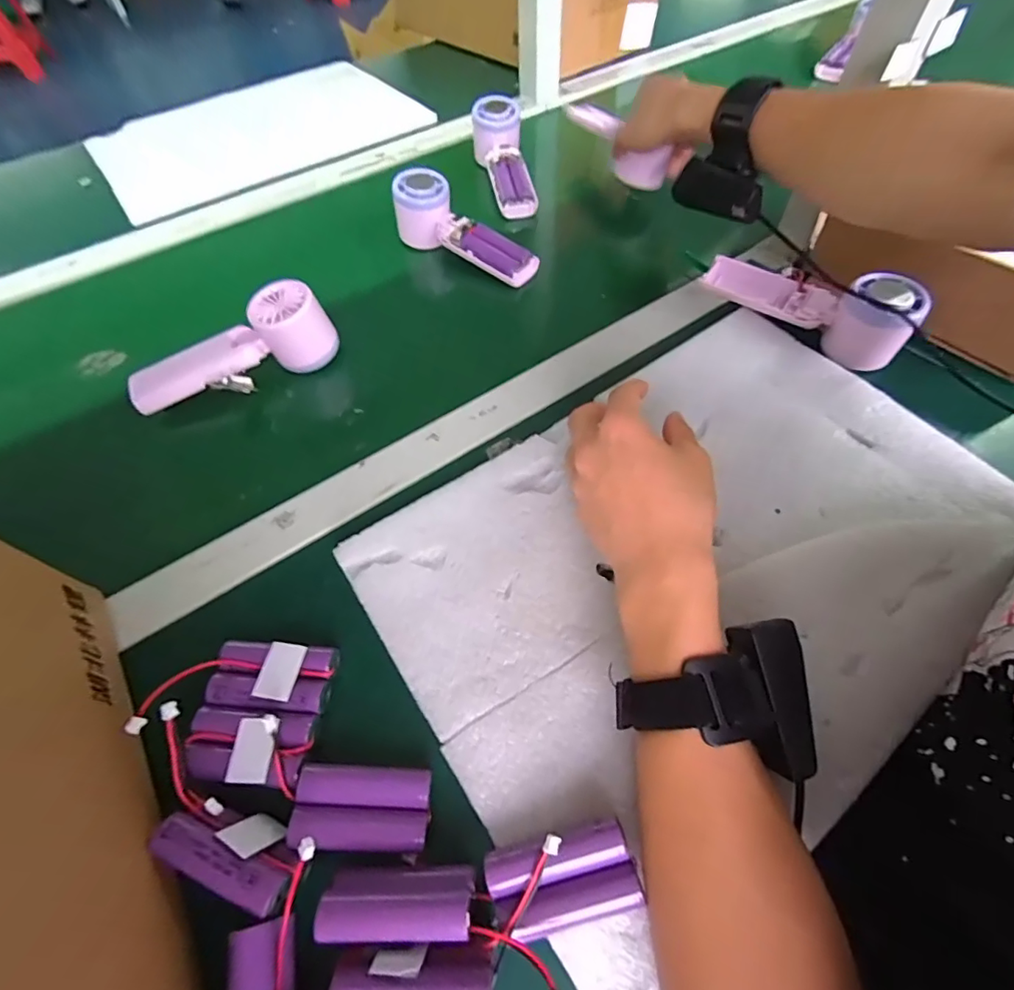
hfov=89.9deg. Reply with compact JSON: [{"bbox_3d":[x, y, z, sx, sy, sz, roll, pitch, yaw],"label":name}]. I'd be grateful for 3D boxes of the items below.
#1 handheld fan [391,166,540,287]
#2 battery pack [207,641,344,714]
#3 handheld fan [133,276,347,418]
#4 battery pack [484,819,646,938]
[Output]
[{"bbox_3d":[-0.044,-0.264,0.521,0.169,0.051,0.049,35,65,8],"label":"handheld fan"},{"bbox_3d":[-0.135,0.104,0.294,0.068,0.015,0.036,2,57,5],"label":"battery pack"},{"bbox_3d":[-0.226,-0.112,0.426,0.163,0.073,0.056,-28,60,-14],"label":"handheld fan"},{"bbox_3d":[0.025,0.175,0.230,0.066,0.022,0.034,-12,57,-4],"label":"battery pack"}]

